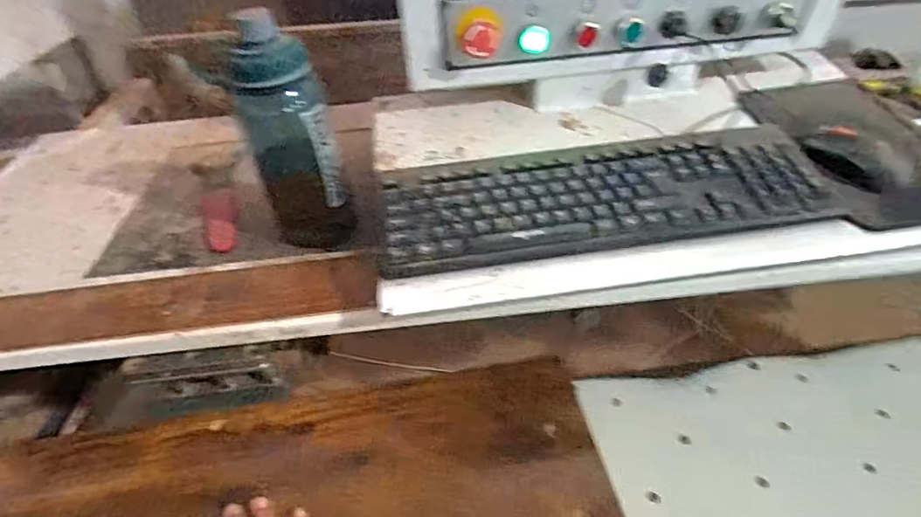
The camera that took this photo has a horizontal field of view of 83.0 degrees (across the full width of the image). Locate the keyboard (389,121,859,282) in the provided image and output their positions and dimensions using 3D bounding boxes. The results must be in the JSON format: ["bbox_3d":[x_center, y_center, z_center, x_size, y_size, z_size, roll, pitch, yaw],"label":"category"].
[{"bbox_3d":[0.136,-0.063,0.507,0.423,0.036,0.137,-8,40,-4],"label":"keyboard"}]

